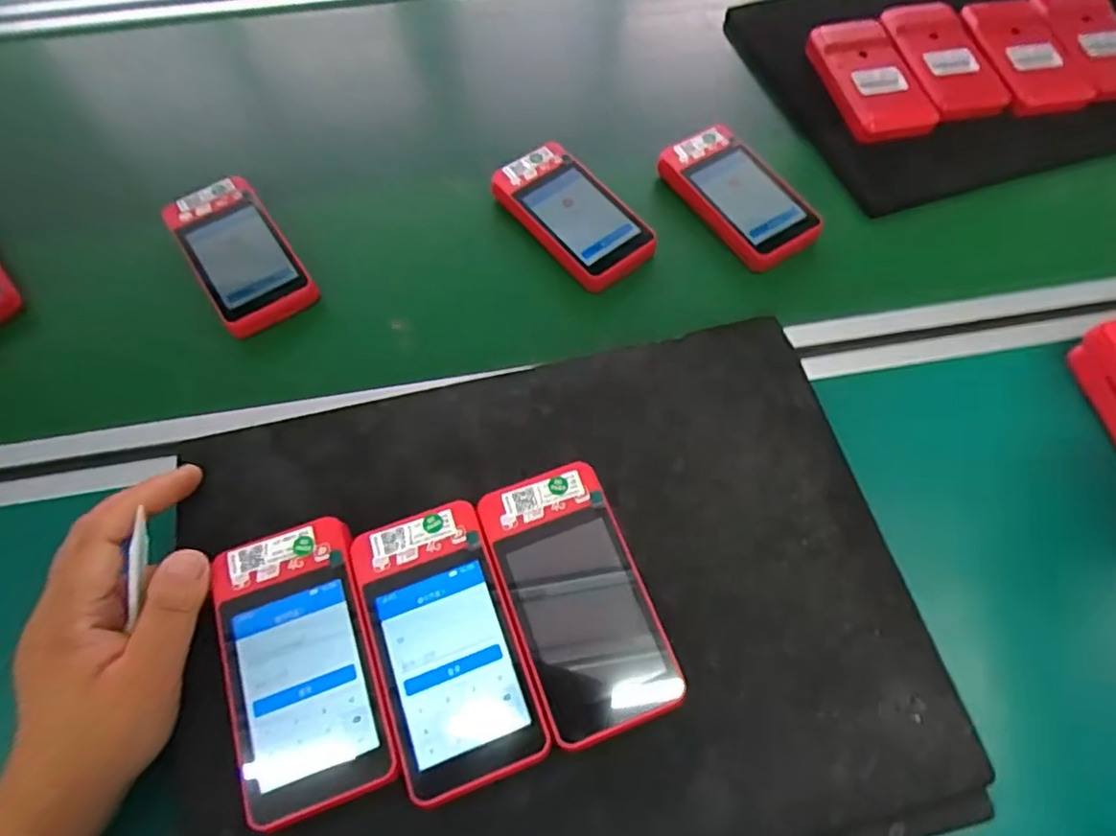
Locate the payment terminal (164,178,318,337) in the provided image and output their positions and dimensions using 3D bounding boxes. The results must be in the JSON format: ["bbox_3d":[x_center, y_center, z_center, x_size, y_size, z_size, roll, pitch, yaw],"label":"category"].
[{"bbox_3d":[-0.224,-0.117,0.437,0.061,0.024,0.120,-33,69,-14],"label":"payment terminal"}]

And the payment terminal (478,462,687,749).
[{"bbox_3d":[0.009,0.083,0.293,0.060,0.016,0.117,-19,67,-9],"label":"payment terminal"}]

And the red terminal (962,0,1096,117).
[{"bbox_3d":[0.382,-0.298,0.514,0.067,0.015,0.132,-8,65,-3],"label":"red terminal"}]

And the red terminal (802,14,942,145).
[{"bbox_3d":[0.250,-0.271,0.501,0.067,0.017,0.128,-8,65,-4],"label":"red terminal"}]

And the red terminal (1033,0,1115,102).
[{"bbox_3d":[0.445,-0.312,0.517,0.063,0.019,0.132,-7,65,-3],"label":"red terminal"}]

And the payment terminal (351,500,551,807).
[{"bbox_3d":[-0.051,0.102,0.283,0.061,0.015,0.118,-20,67,-9],"label":"payment terminal"}]

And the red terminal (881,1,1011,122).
[{"bbox_3d":[0.314,-0.293,0.508,0.067,0.013,0.131,-10,65,-4],"label":"red terminal"}]

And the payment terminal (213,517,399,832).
[{"bbox_3d":[-0.113,0.108,0.279,0.061,0.017,0.118,-18,66,-8],"label":"payment terminal"}]

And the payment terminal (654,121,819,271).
[{"bbox_3d":[0.132,-0.162,0.454,0.064,0.016,0.119,-30,69,-13],"label":"payment terminal"}]

